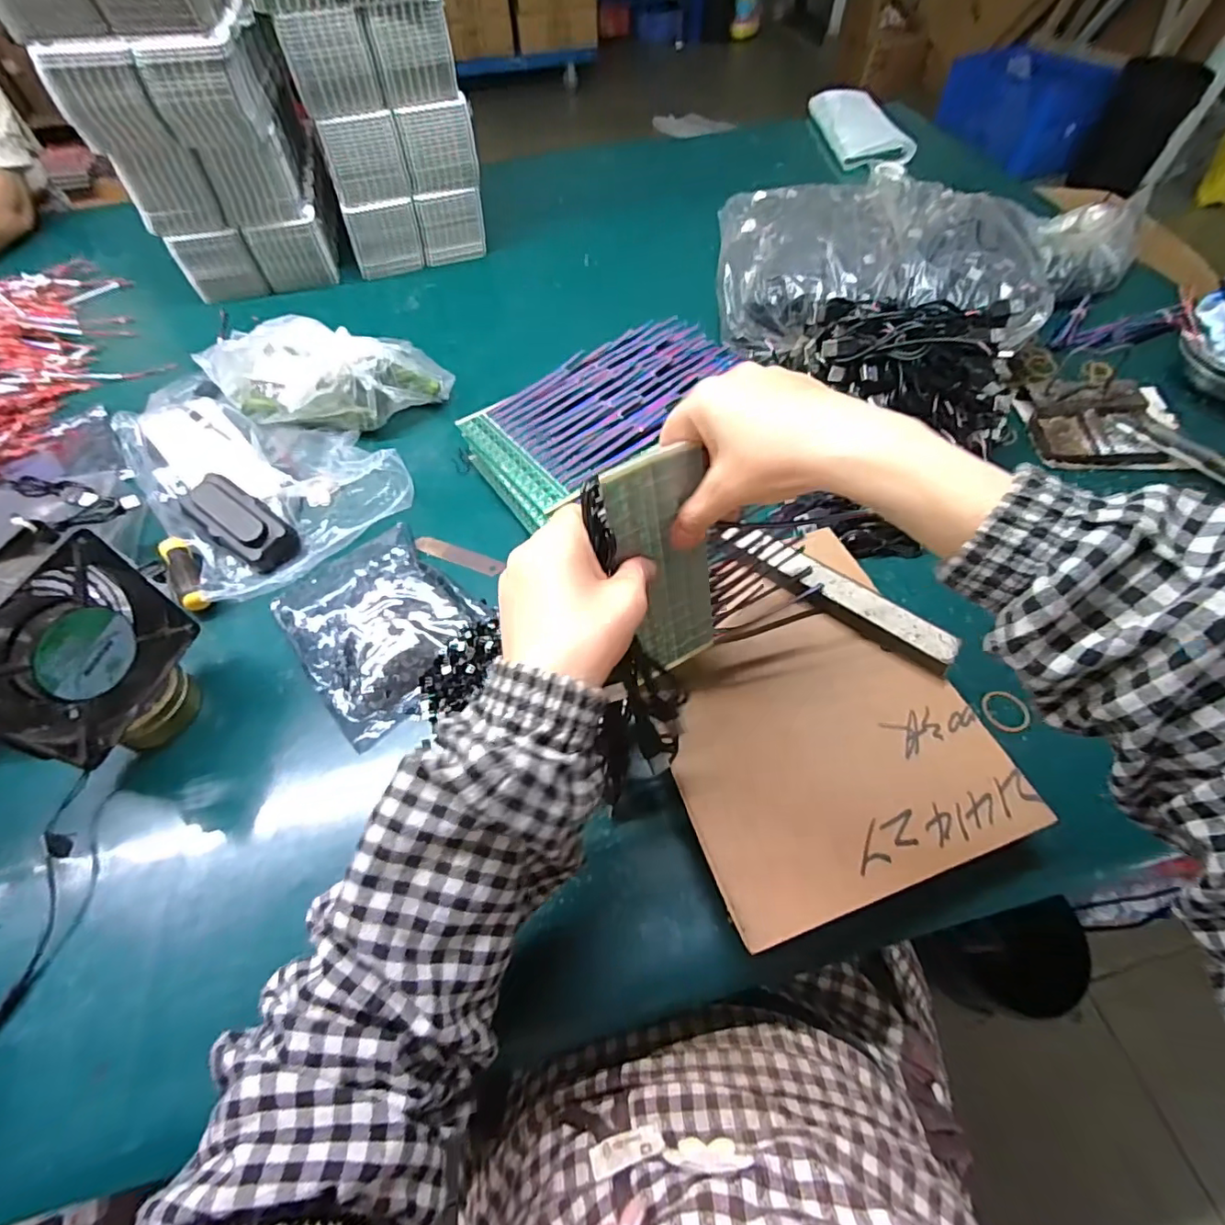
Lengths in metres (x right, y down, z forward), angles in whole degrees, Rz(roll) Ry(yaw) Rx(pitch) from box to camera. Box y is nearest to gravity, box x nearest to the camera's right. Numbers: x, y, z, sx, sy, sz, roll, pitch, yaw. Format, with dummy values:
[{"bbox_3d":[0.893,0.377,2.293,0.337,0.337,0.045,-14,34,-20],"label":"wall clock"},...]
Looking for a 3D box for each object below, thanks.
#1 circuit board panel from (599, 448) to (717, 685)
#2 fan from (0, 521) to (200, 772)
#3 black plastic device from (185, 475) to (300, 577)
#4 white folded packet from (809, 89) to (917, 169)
[{"bbox_3d":[0.036,-0.026,0.358,0.062,0.161,0.008,-26,42,-12],"label":"circuit board panel"},{"bbox_3d":[-0.352,0.028,0.367,0.041,0.136,0.122,9,58,6],"label":"fan"},{"bbox_3d":[-0.342,-0.084,0.509,0.113,0.027,0.048,38,67,4],"label":"black plastic device"},{"bbox_3d":[0.432,-0.844,0.966,0.116,0.033,0.254,-4,58,-2],"label":"white folded packet"}]

